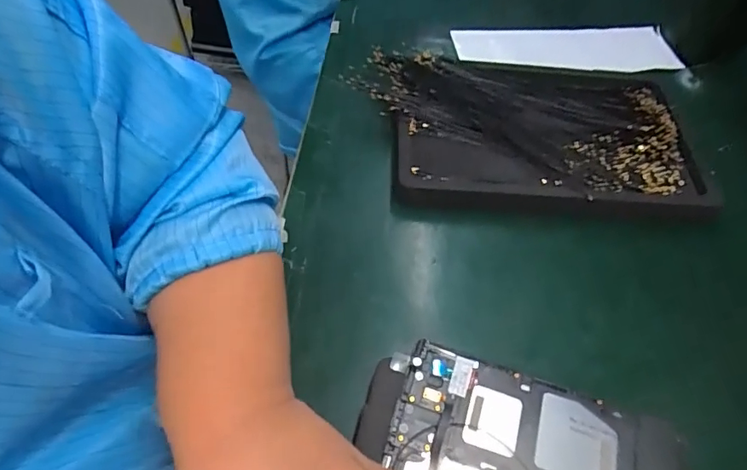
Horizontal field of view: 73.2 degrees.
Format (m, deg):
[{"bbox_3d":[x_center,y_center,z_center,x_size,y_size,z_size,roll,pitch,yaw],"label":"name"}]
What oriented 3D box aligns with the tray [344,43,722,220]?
[{"bbox_3d":[0.122,-0.082,0.416,0.274,0.028,0.156,6,55,1],"label":"tray"}]

